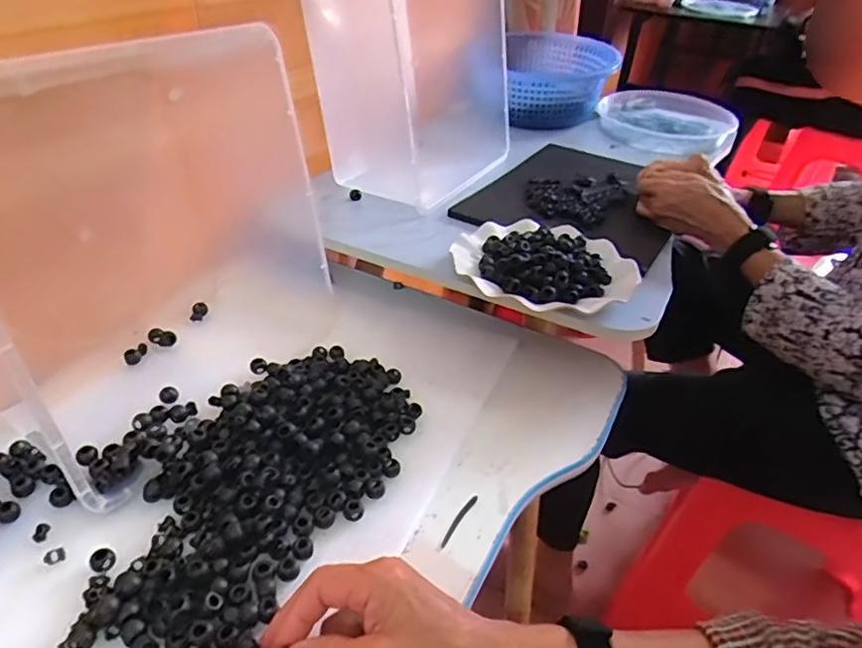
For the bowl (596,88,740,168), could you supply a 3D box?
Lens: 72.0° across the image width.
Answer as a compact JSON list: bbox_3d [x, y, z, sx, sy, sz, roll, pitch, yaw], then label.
[{"bbox_3d":[0.414,-0.358,1.050,0.228,0.053,0.195,16,38,15],"label":"bowl"}]

